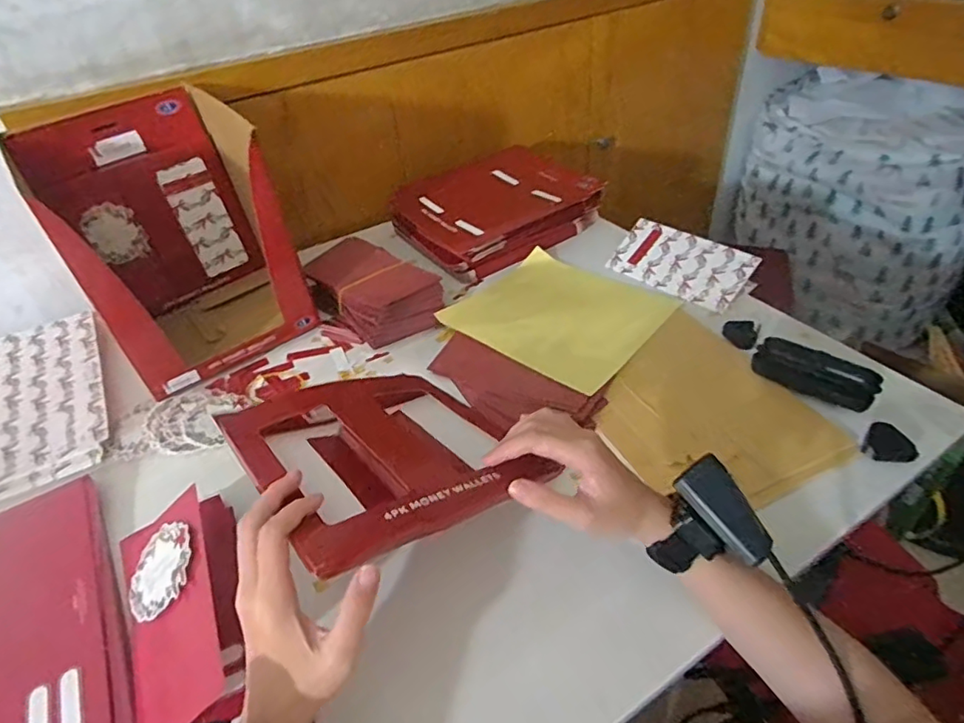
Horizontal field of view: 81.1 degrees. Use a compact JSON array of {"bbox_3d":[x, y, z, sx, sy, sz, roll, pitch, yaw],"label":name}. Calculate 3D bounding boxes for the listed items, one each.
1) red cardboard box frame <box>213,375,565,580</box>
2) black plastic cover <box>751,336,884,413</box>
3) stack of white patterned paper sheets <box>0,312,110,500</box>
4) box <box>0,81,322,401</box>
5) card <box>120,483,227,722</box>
[{"bbox_3d":[-0.080,0.066,0.447,0.190,0.022,0.230,-12,26,-34],"label":"red cardboard box frame"},{"bbox_3d":[0.335,0.010,0.568,0.109,0.019,0.051,28,50,34],"label":"black plastic cover"},{"bbox_3d":[-0.507,0.044,0.610,0.174,0.009,0.272,-23,46,-21],"label":"stack of white patterned paper sheets"},{"bbox_3d":[-0.348,-0.141,0.644,0.202,0.242,0.218,-30,45,-26],"label":"box"},{"bbox_3d":[-0.231,0.174,0.414,0.078,0.049,0.178,-23,43,-19],"label":"card"}]

